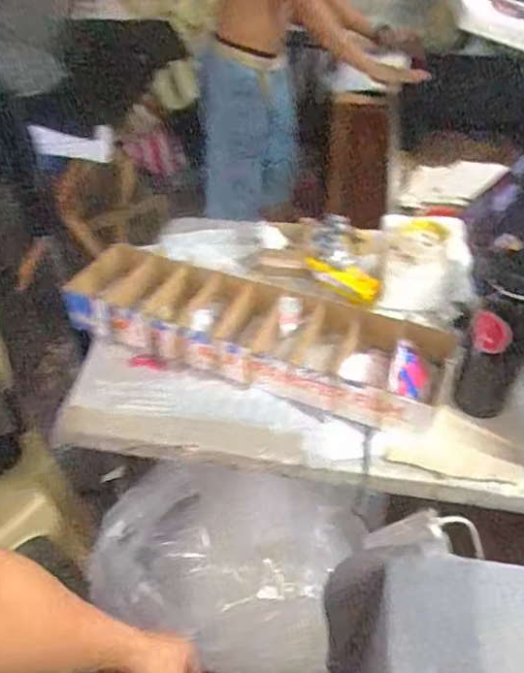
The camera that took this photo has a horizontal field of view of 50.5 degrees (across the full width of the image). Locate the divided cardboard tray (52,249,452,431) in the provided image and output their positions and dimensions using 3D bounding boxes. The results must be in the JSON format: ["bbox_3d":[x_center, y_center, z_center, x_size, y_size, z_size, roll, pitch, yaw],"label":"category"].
[{"bbox_3d":[-0.036,-0.013,0.916,0.655,0.082,0.182,19,47,18],"label":"divided cardboard tray"}]

